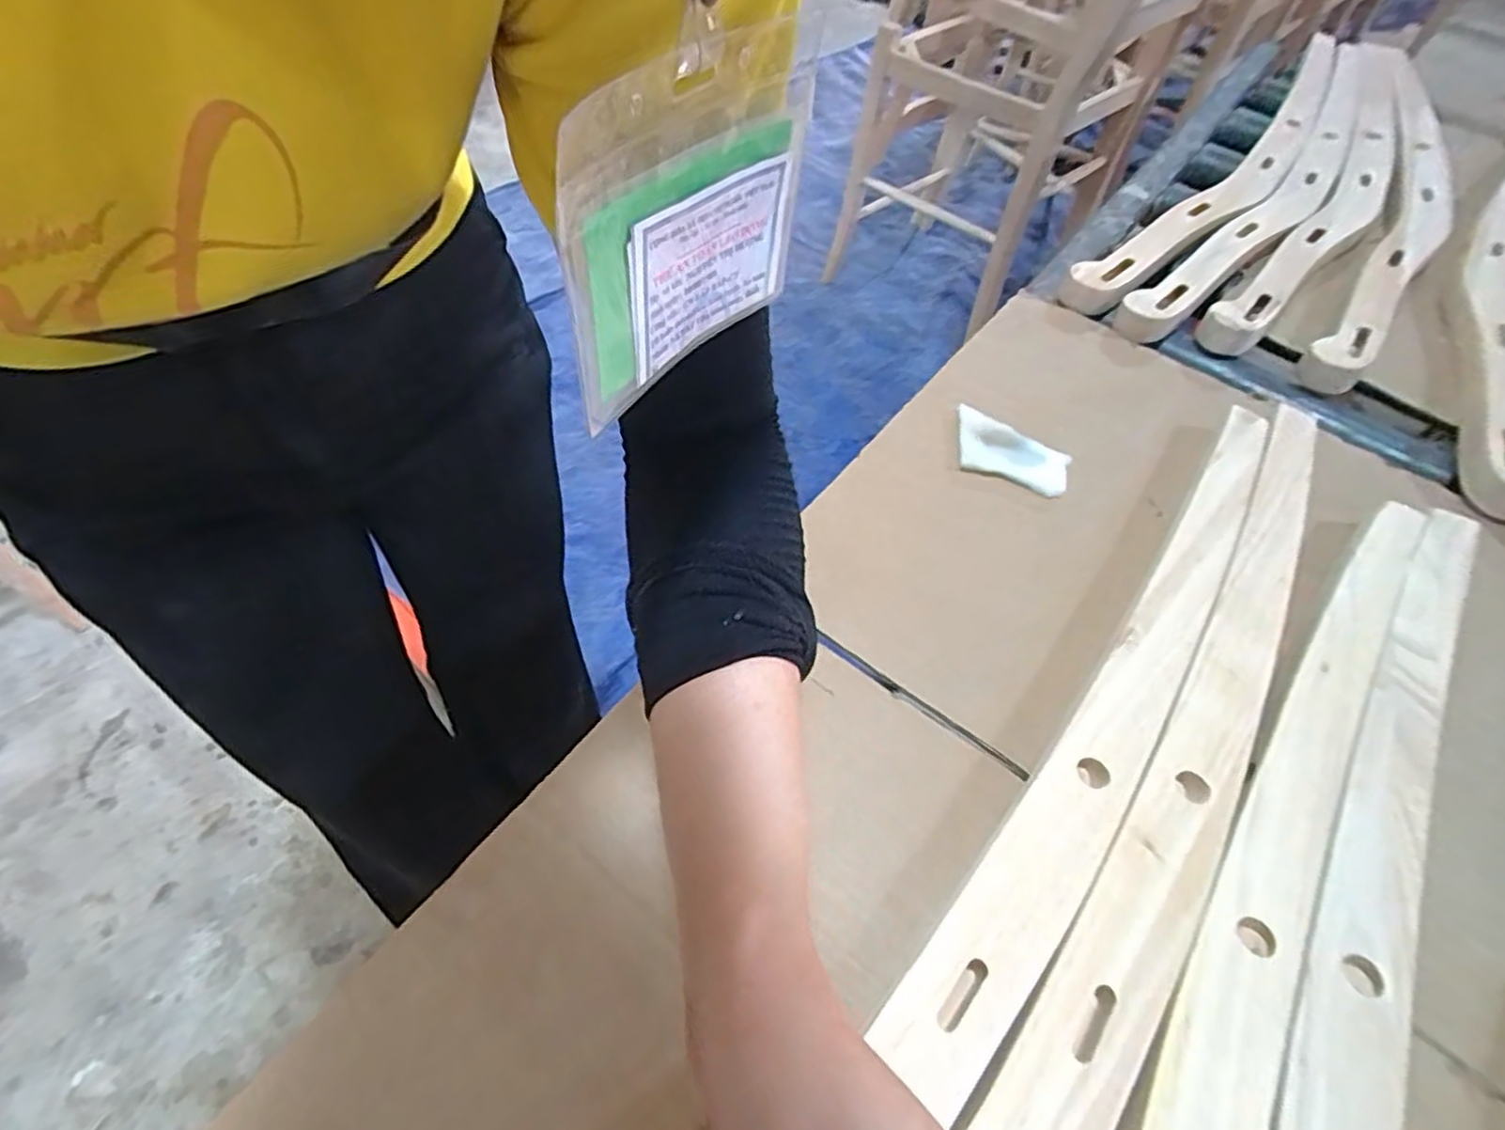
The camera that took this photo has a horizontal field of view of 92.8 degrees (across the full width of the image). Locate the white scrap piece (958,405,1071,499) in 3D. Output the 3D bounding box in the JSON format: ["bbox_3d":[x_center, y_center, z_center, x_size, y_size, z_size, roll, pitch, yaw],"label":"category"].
[{"bbox_3d":[0.214,-0.095,0.599,0.098,0.007,0.056,22,75,15],"label":"white scrap piece"}]

